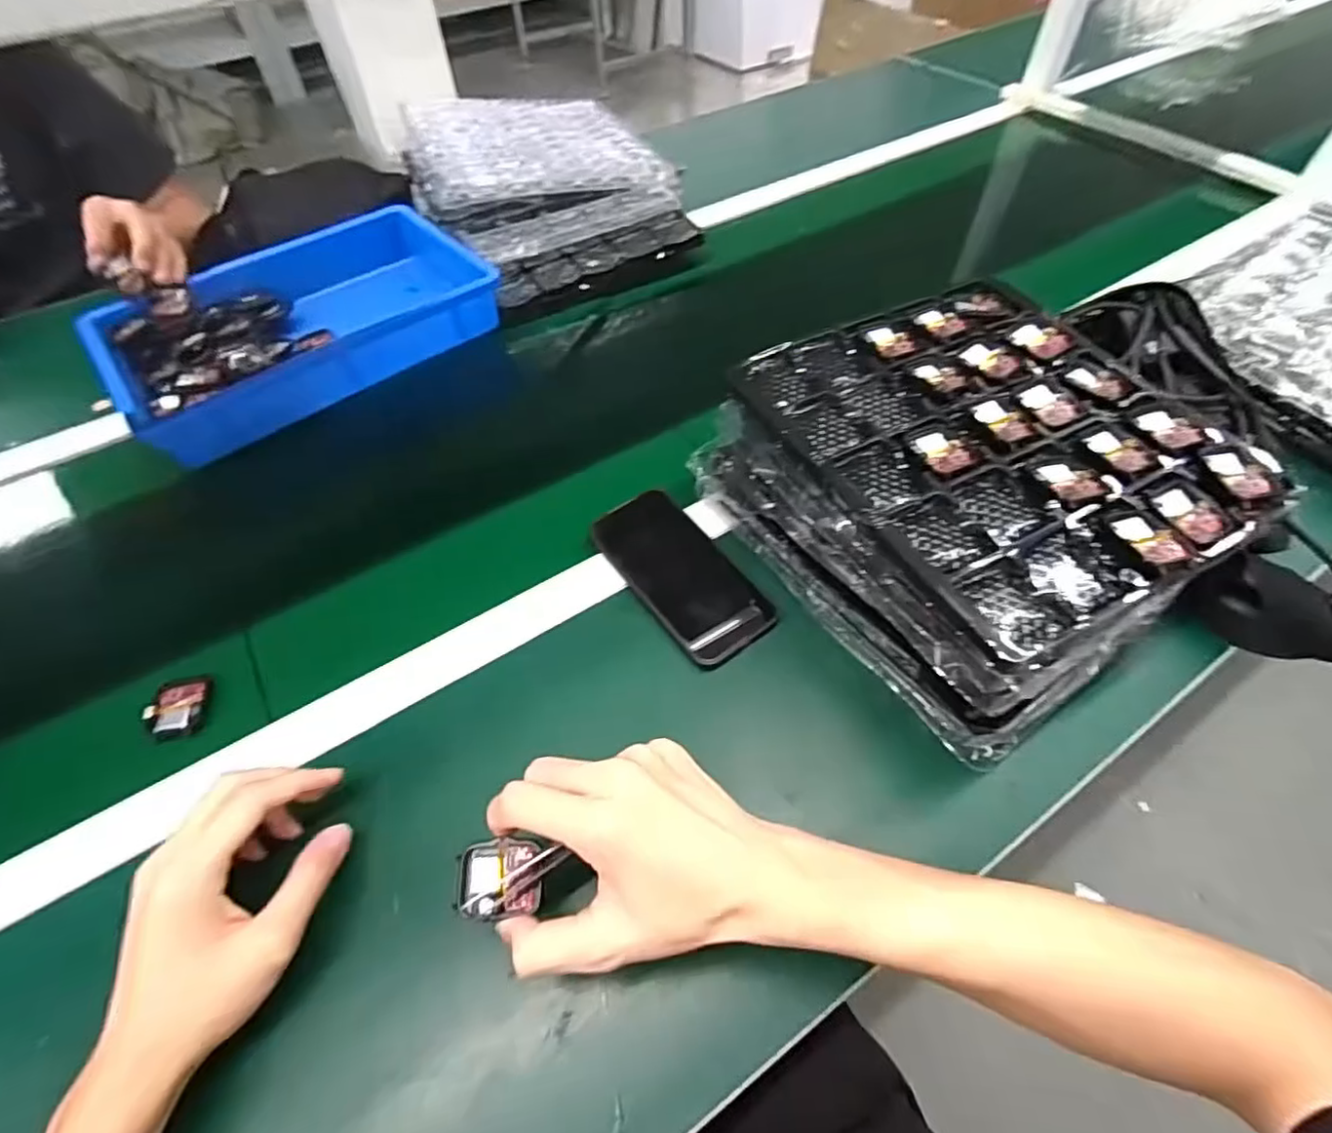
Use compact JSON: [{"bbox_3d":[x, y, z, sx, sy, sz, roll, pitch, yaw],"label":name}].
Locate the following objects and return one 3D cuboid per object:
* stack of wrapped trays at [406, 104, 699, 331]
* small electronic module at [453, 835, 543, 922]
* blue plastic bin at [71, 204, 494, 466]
[{"bbox_3d":[-0.146,-0.472,0.793,0.276,0.110,0.296,-28,58,-18],"label":"stack of wrapped trays"},{"bbox_3d":[-0.088,0.165,0.331,0.043,0.011,0.035,-8,54,-3],"label":"small electronic module"},{"bbox_3d":[-0.395,-0.270,0.687,0.370,0.064,0.251,-36,60,-22],"label":"blue plastic bin"}]

